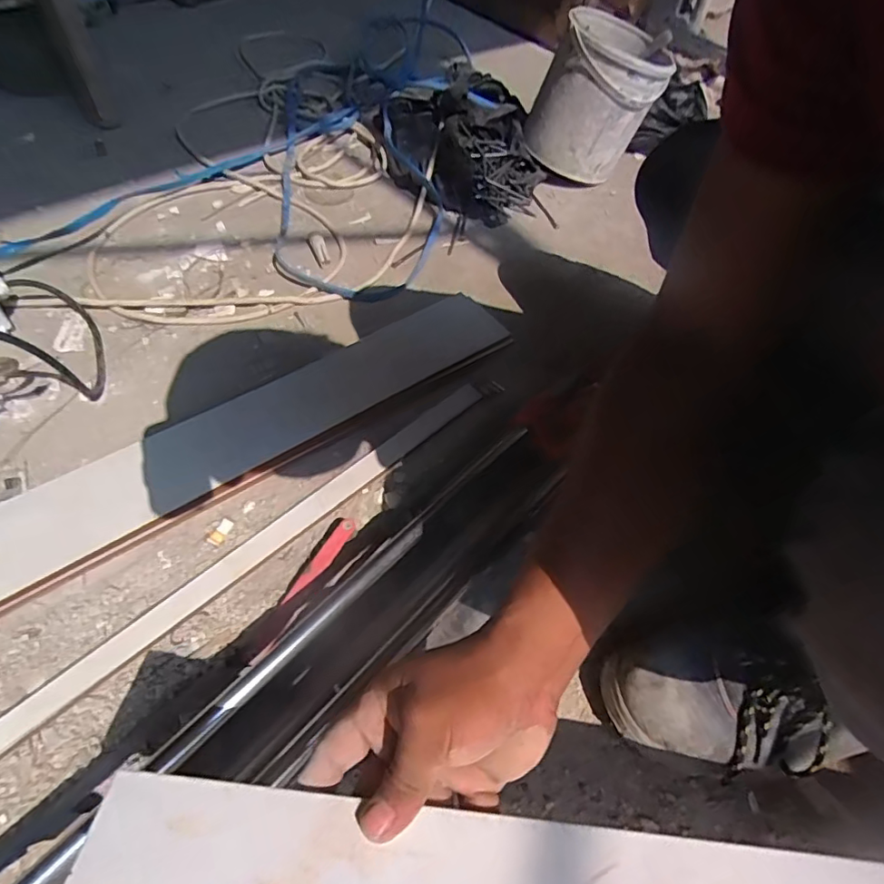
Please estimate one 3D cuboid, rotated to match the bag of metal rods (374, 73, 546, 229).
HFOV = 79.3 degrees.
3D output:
[{"bbox_3d":[0.039,-0.489,0.879,0.251,0.106,0.280,-8,55,-11],"label":"bag of metal rods"}]

